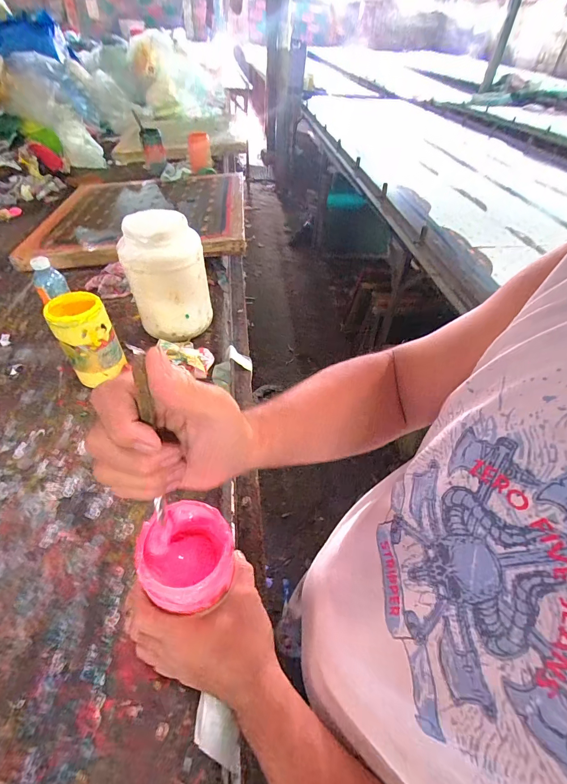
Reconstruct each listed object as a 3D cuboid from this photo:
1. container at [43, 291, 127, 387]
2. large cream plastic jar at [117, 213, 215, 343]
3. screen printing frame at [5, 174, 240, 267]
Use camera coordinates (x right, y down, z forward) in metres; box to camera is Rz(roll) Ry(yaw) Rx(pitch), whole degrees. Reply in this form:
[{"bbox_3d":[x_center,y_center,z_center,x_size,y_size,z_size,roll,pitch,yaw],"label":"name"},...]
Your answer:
[{"bbox_3d":[-0.368,-0.094,0.660,0.095,0.174,0.085,-23,53,-23],"label":"container"},{"bbox_3d":[-0.241,-0.233,0.737,0.113,0.241,0.138,24,51,18],"label":"large cream plastic jar"},{"bbox_3d":[-0.471,-0.633,1.204,0.657,0.055,0.678,-5,48,-3],"label":"screen printing frame"}]

